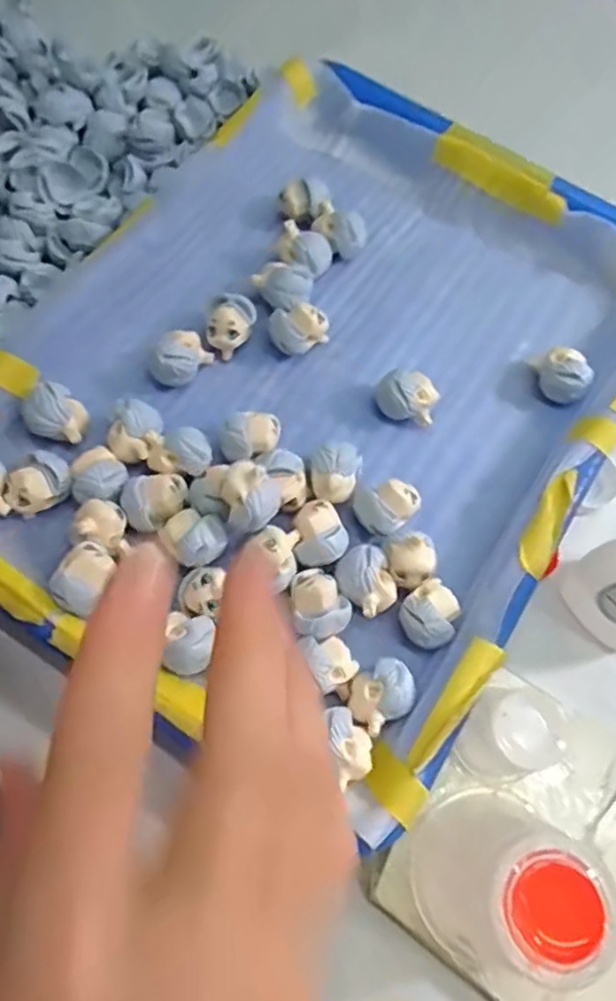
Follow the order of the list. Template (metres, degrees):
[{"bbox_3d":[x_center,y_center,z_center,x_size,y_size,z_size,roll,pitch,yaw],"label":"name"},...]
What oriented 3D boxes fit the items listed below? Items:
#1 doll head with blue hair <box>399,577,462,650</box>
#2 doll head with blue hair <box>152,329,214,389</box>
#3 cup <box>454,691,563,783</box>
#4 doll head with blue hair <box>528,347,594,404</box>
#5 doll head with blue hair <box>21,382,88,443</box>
[{"bbox_3d":[0.051,0.048,0.268,0.024,0.021,0.024,1,70,-2],"label":"doll head with blue hair"},{"bbox_3d":[-0.060,-0.066,0.303,0.017,0.023,0.030,39,73,11],"label":"doll head with blue hair"},{"bbox_3d":[0.075,0.090,0.242,0.025,0.039,0.031,6,70,-1],"label":"cup"},{"bbox_3d":[0.123,-0.060,0.315,0.021,0.021,0.023,-6,70,-5],"label":"doll head with blue hair"},{"bbox_3d":[-0.112,-0.038,0.288,0.023,0.020,0.027,-42,77,-16],"label":"doll head with blue hair"}]

